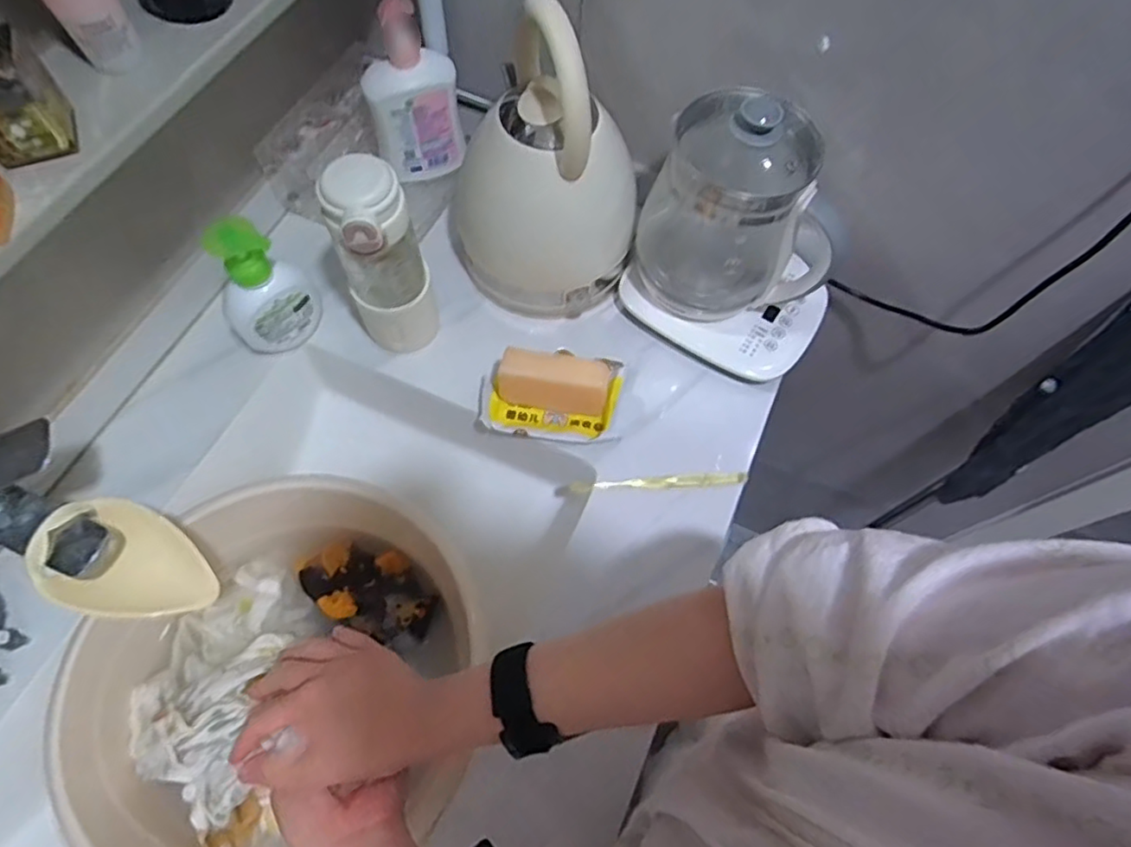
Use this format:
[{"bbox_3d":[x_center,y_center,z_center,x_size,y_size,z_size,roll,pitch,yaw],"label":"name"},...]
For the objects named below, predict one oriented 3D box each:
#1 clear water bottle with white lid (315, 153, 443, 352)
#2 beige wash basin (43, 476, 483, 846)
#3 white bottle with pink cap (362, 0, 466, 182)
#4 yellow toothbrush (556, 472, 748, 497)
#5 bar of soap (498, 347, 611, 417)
[{"bbox_3d":[-0.163,-0.141,0.583,0.071,0.204,0.064,-16,67,-10],"label":"clear water bottle with white lid"},{"bbox_3d":[-0.236,0.223,0.567,0.325,0.093,0.324,1,65,-2],"label":"beige wash basin"},{"bbox_3d":[-0.159,-0.338,0.666,0.092,0.167,0.051,-29,70,-15],"label":"white bottle with pink cap"},{"bbox_3d":[0.084,0.057,0.620,0.182,0.013,0.014,-3,66,-4],"label":"yellow toothbrush"},{"bbox_3d":[-0.012,-0.042,0.623,0.105,0.061,0.035,6,65,0],"label":"bar of soap"}]

